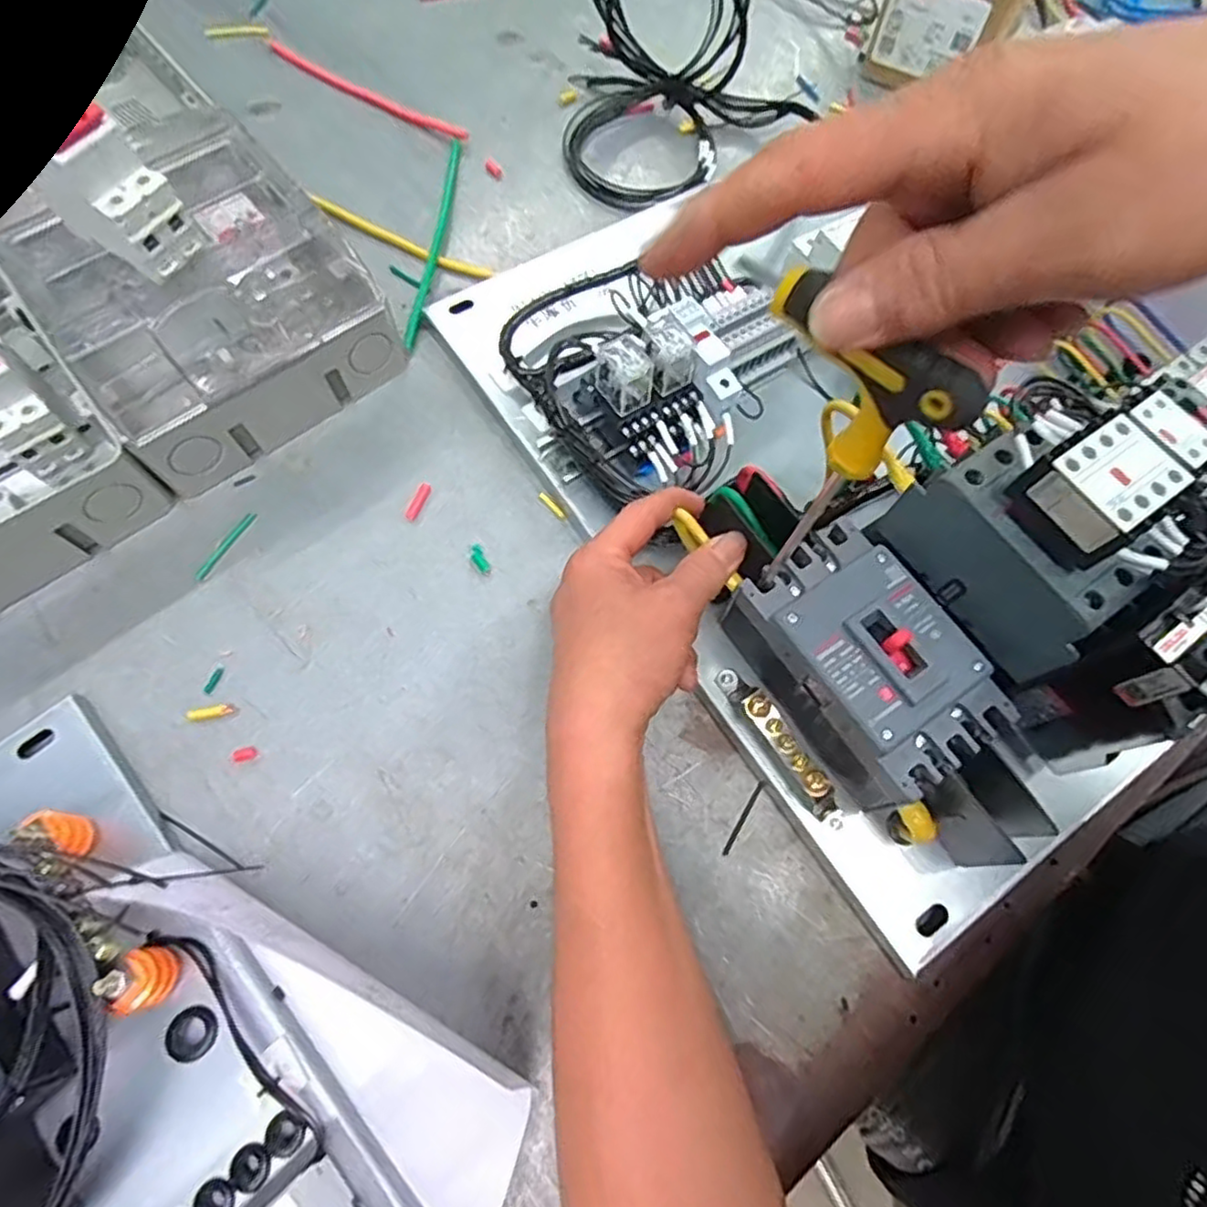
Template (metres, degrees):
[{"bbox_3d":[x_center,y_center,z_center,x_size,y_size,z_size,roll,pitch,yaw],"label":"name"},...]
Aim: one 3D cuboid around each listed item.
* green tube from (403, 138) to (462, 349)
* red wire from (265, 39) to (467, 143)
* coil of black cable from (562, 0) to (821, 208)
[{"bbox_3d":[-0.128,-0.280,0.519,0.009,0.004,0.208,5,68,0],"label":"green tube"},{"bbox_3d":[-0.208,-0.441,0.583,0.216,0.006,0.019,32,71,10],"label":"red wire"},{"bbox_3d":[0.068,-0.418,0.519,0.194,0.132,0.175,8,69,1],"label":"coil of black cable"}]

